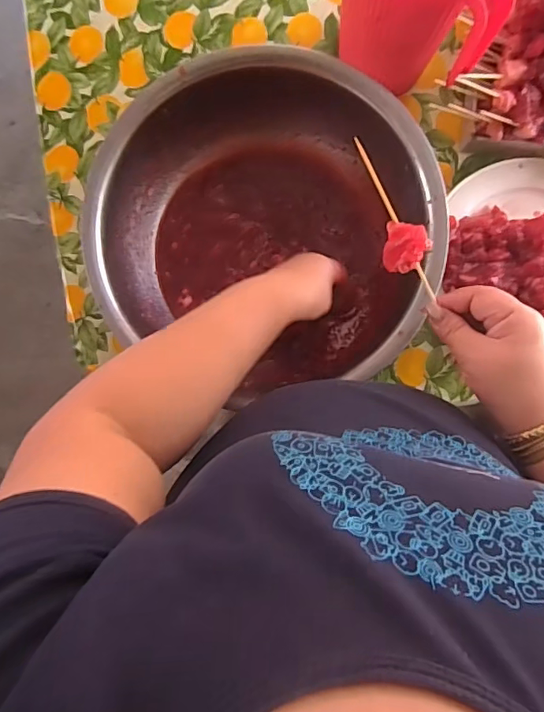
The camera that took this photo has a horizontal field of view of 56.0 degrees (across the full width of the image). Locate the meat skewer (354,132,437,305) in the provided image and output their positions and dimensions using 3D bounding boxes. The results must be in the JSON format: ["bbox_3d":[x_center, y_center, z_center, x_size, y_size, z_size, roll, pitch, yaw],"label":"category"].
[{"bbox_3d":[0.104,-0.116,0.437,0.035,0.026,0.143,-23,89,2],"label":"meat skewer"}]

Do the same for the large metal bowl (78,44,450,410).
[{"bbox_3d":[0.001,-0.139,0.583,0.360,0.113,0.341,0,90,2],"label":"large metal bowl"}]

